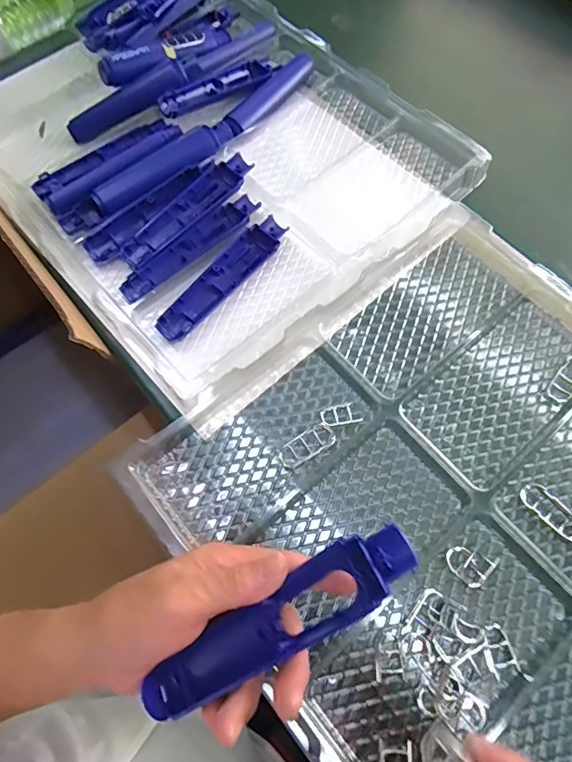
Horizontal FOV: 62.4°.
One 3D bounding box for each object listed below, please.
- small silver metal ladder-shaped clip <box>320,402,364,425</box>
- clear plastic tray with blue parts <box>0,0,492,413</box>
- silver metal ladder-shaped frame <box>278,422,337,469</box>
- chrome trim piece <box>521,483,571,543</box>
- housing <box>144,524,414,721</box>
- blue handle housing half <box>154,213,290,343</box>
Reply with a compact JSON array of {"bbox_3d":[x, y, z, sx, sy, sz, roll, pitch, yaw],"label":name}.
[{"bbox_3d":[0.049,0.032,0.421,0.034,0.004,0.020,-16,68,-7],"label":"small silver metal ladder-shaped clip"},{"bbox_3d":[-0.108,-0.285,0.555,0.439,0.054,0.560,-39,72,-15],"label":"clear plastic tray with blue parts"},{"bbox_3d":[0.018,0.055,0.408,0.051,0.004,0.024,-31,70,-12],"label":"silver metal ladder-shaped frame"},{"bbox_3d":[0.218,0.107,0.387,0.053,0.004,0.021,42,73,16],"label":"chrome trim piece"},{"bbox_3d":[-0.006,0.137,0.267,0.173,0.022,0.037,-37,70,10],"label":"housing"},{"bbox_3d":[-0.064,-0.104,0.471,0.036,0.016,0.163,41,73,16],"label":"blue handle housing half"}]

